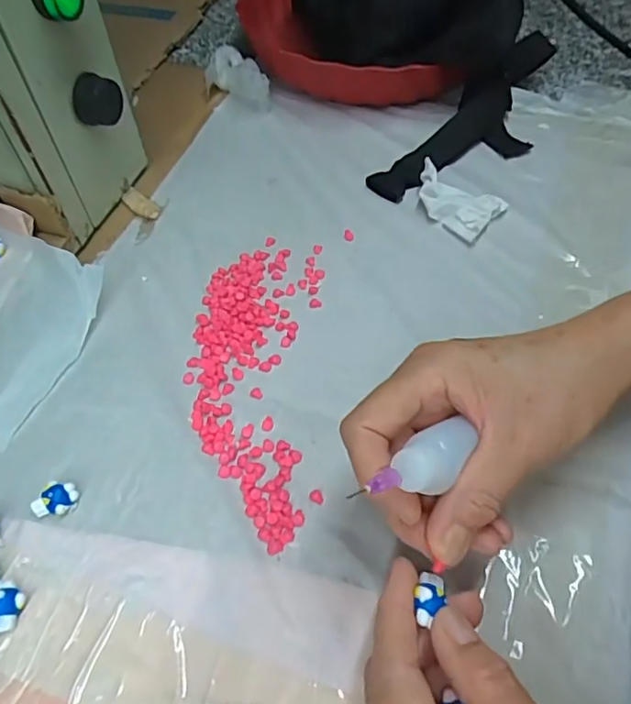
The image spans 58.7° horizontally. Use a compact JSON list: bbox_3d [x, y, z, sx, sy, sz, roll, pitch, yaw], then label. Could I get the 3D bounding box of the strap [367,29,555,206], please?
[{"bbox_3d":[0.138,-0.188,0.449,0.070,0.031,0.230,33,62,24],"label":"strap"}]

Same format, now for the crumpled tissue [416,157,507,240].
[{"bbox_3d":[0.098,-0.110,0.400,0.064,0.022,0.042,35,63,25],"label":"crumpled tissue"}]

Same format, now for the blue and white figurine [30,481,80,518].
[{"bbox_3d":[-0.135,0.076,0.292,0.021,0.010,0.015,-12,54,-5],"label":"blue and white figurine"}]

